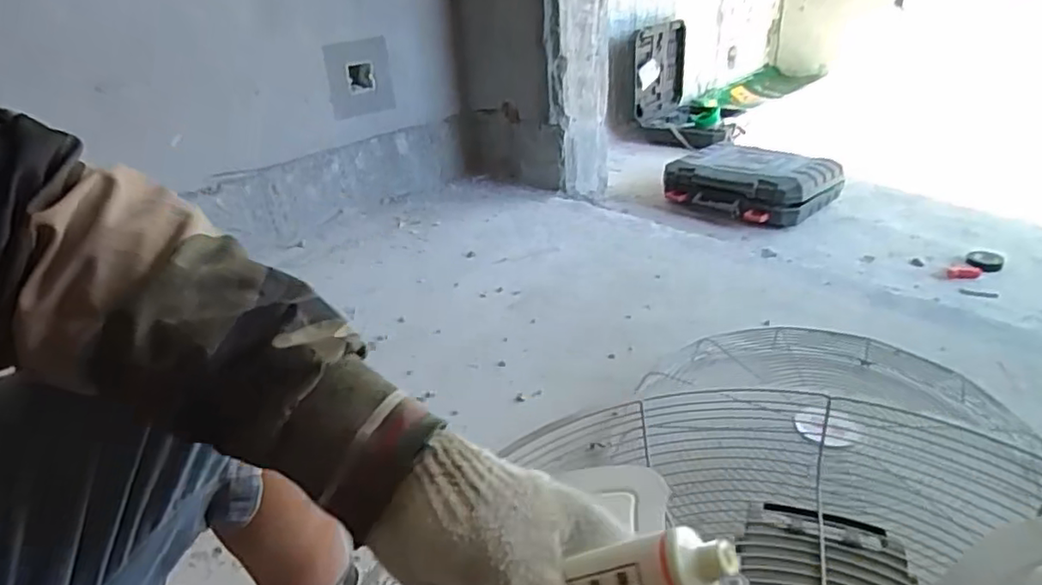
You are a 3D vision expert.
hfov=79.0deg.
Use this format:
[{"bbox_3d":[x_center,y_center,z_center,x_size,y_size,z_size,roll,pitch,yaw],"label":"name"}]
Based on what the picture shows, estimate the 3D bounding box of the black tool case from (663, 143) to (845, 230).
[{"bbox_3d":[0.615,-0.311,1.716,0.419,0.103,0.316,20,37,38],"label":"black tool case"}]

